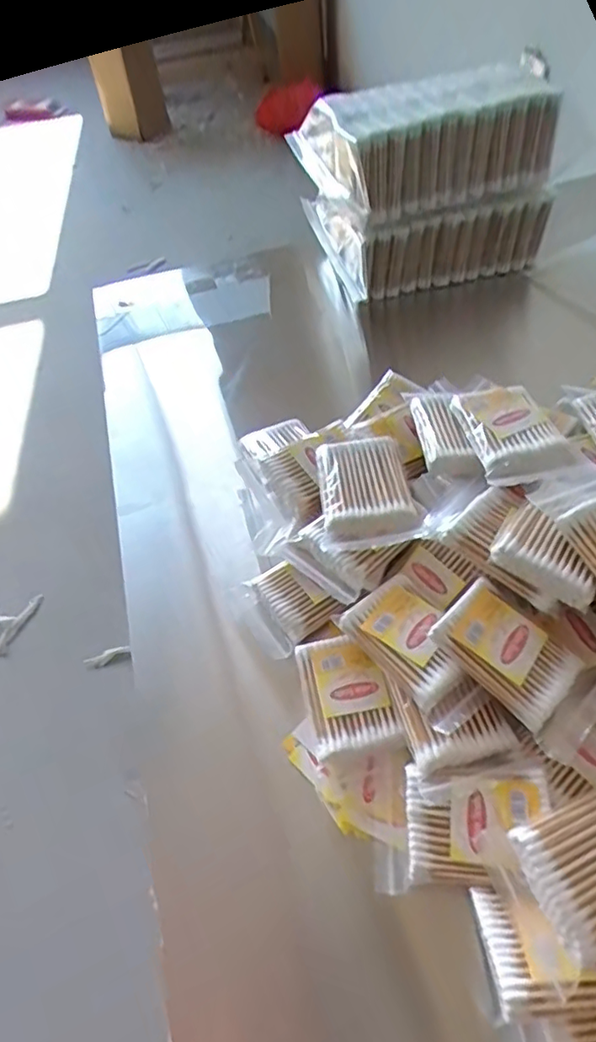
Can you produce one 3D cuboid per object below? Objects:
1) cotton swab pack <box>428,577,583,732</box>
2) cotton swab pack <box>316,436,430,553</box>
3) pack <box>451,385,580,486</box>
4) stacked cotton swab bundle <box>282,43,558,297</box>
[{"bbox_3d":[0.117,0.074,0.323,0.081,0.015,0.049,41,61,20],"label":"cotton swab pack"},{"bbox_3d":[0.047,-0.017,0.393,0.063,0.018,0.087,-4,52,3],"label":"cotton swab pack"},{"bbox_3d":[0.138,-0.059,0.382,0.055,0.012,0.084,-10,52,-1],"label":"pack"},{"bbox_3d":[0.121,-0.338,0.592,0.204,0.142,0.160,-20,53,-9],"label":"stacked cotton swab bundle"}]

